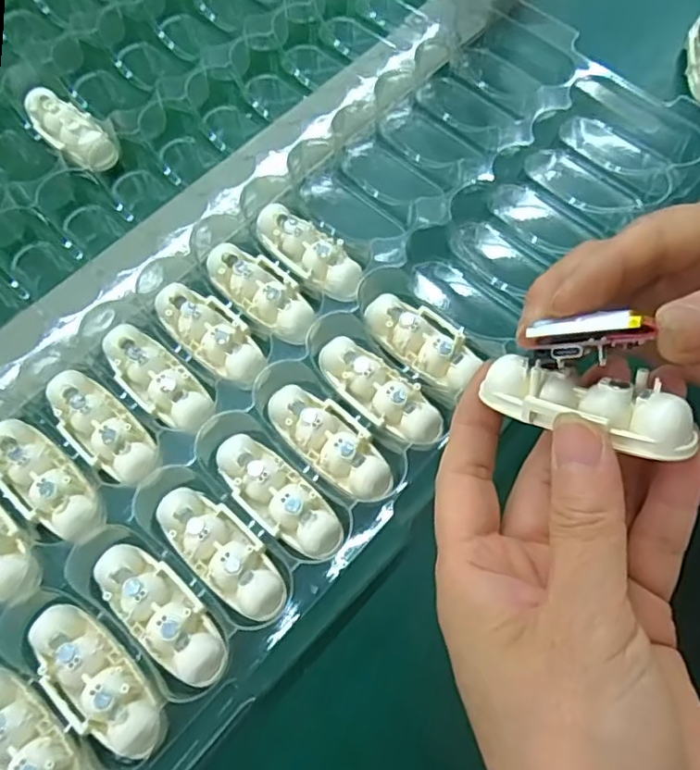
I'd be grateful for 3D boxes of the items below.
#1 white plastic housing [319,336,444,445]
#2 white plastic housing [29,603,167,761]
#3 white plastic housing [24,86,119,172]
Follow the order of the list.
[{"bbox_3d":[0.014,0.002,0.271,0.061,0.011,0.024,41,73,16],"label":"white plastic housing"},{"bbox_3d":[-0.092,0.107,0.226,0.064,0.013,0.026,42,73,16],"label":"white plastic housing"},{"bbox_3d":[-0.148,-0.135,0.333,0.061,0.015,0.023,39,72,15],"label":"white plastic housing"}]

